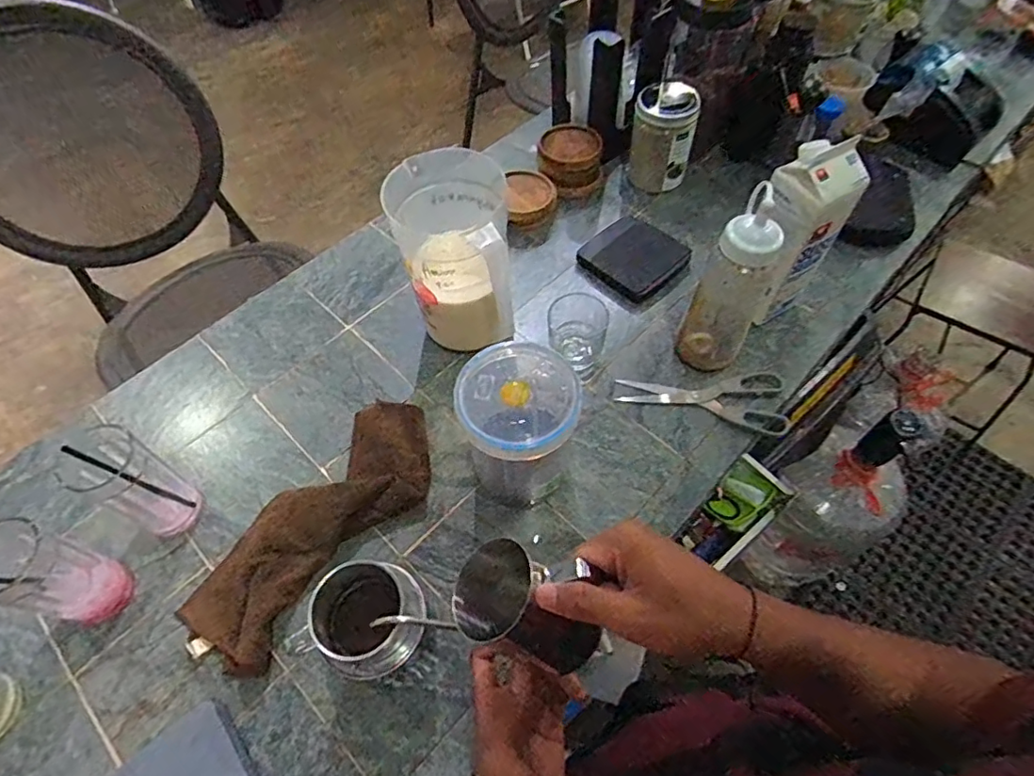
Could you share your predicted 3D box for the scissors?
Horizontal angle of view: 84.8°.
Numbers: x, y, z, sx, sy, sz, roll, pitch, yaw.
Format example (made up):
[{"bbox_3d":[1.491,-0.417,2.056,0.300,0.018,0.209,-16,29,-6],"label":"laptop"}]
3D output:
[{"bbox_3d":[0.222,0.015,0.675,0.196,0.011,0.080,3,58,4],"label":"scissors"}]

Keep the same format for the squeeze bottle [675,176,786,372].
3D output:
[{"bbox_3d":[0.240,-0.114,0.628,0.070,0.214,0.087,26,62,17],"label":"squeeze bottle"}]

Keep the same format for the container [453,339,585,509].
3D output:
[{"bbox_3d":[0.004,0.047,0.578,0.109,0.163,0.106,-21,59,-11],"label":"container"}]

